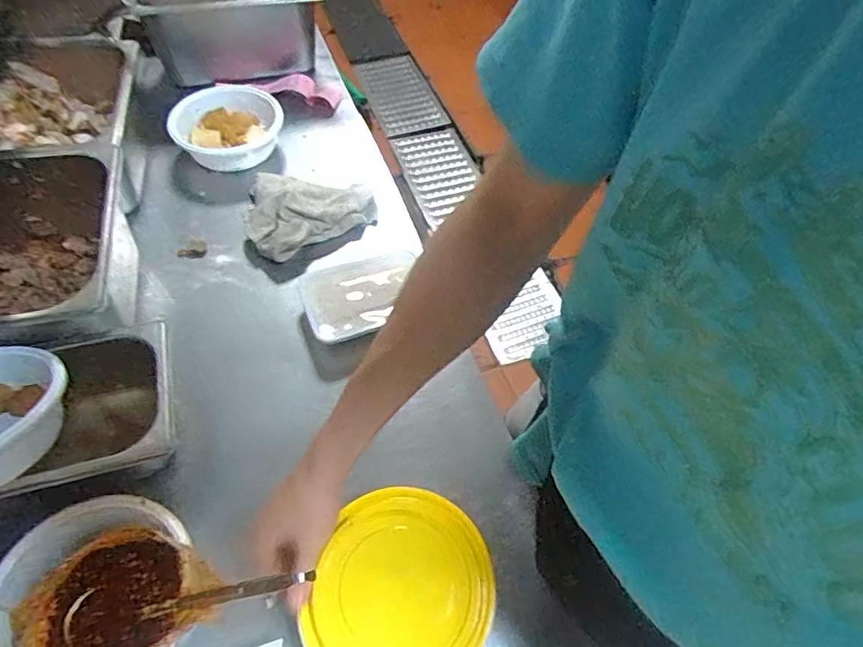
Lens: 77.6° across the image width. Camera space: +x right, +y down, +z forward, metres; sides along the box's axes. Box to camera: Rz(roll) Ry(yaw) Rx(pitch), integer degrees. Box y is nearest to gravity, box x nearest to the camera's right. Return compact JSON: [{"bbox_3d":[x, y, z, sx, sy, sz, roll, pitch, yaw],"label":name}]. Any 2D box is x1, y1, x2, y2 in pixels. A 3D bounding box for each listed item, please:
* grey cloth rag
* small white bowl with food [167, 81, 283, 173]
[{"bbox_3d":[-0.186,-0.183,0.787,0.191,0.059,0.146,-29,61,-20],"label":"grey cloth rag"},{"bbox_3d":[-0.321,-0.312,0.854,0.161,0.065,0.166,1,55,-1],"label":"small white bowl with food"}]

